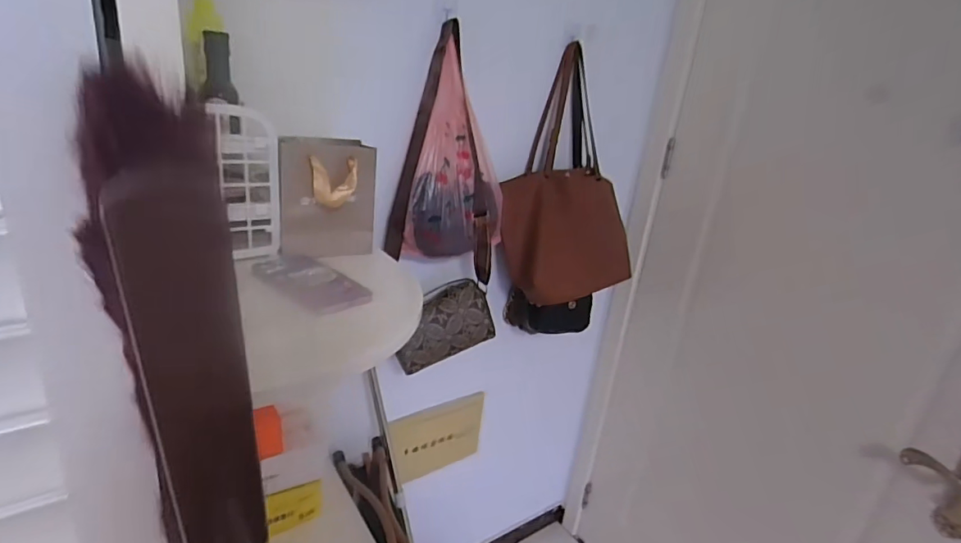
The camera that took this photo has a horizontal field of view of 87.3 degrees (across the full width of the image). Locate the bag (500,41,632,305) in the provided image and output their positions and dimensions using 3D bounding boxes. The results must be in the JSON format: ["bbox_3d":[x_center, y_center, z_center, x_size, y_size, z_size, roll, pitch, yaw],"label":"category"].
[{"bbox_3d":[0.211,-0.228,1.229,0.342,0.606,0.099,1,-6,-20],"label":"bag"}]

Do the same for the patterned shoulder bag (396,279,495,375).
[{"bbox_3d":[-0.083,0.113,1.078,0.218,0.142,0.050,-23,9,-12],"label":"patterned shoulder bag"}]

